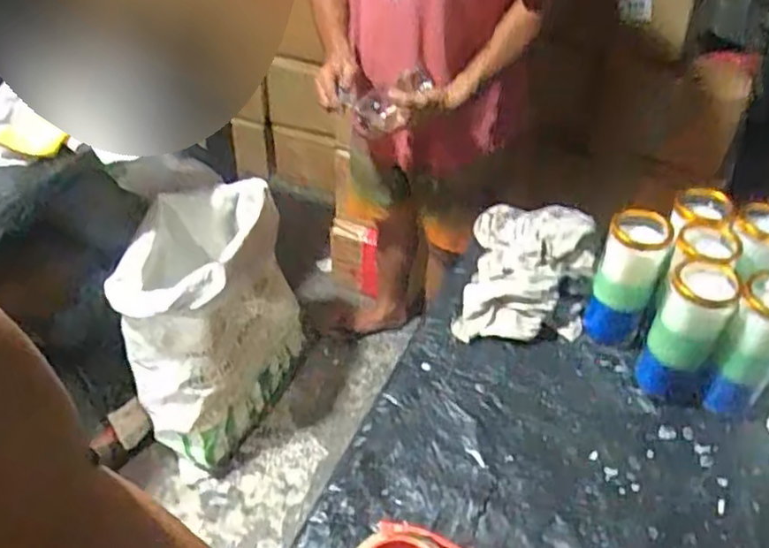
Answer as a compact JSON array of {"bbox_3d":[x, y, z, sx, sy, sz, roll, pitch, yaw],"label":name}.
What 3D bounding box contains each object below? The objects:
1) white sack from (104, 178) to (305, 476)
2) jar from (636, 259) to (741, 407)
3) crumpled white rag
[{"bbox_3d":[-0.373,0.114,1.520,0.316,0.563,0.414,-1,43,-4],"label":"white sack"},{"bbox_3d":[0.357,0.075,0.785,0.076,0.176,0.073,2,42,-2],"label":"jar"},{"bbox_3d":[0.207,-0.019,0.957,0.174,0.113,0.287,13,43,10],"label":"crumpled white rag"}]

